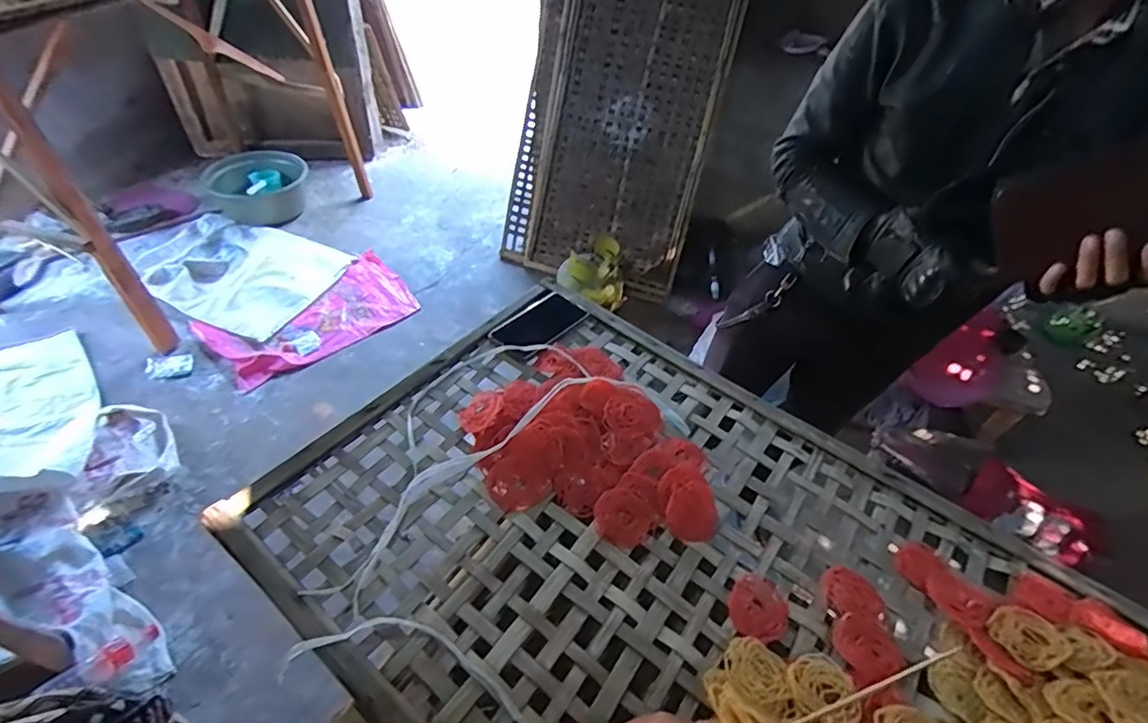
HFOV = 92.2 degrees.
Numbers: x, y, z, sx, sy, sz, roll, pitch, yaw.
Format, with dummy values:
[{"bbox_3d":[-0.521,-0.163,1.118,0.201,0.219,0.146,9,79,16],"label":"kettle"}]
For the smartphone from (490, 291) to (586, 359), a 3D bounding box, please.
[{"bbox_3d":[-0.052,-0.059,0.856,0.082,0.015,0.151,33,52,23],"label":"smartphone"}]

